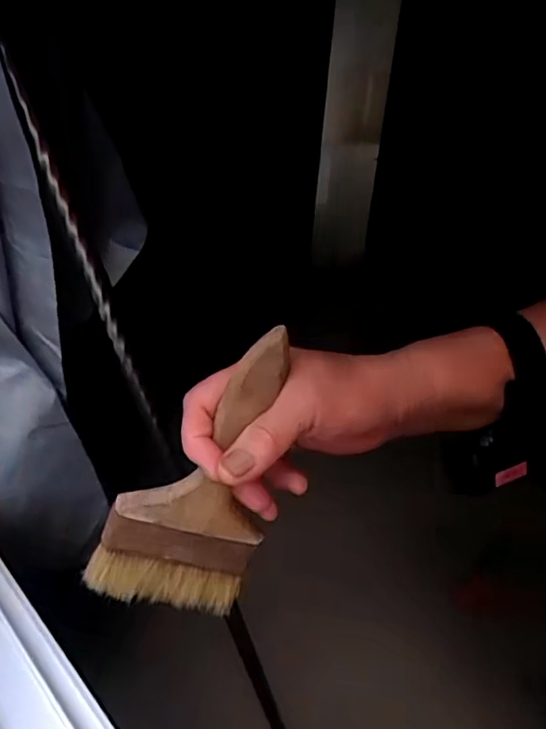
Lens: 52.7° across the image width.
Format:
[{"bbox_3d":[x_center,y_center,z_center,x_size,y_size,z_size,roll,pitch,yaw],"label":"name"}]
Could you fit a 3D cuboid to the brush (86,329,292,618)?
[{"bbox_3d":[-0.037,0.067,0.319,0.088,0.196,0.024,13,25,-27],"label":"brush"}]

